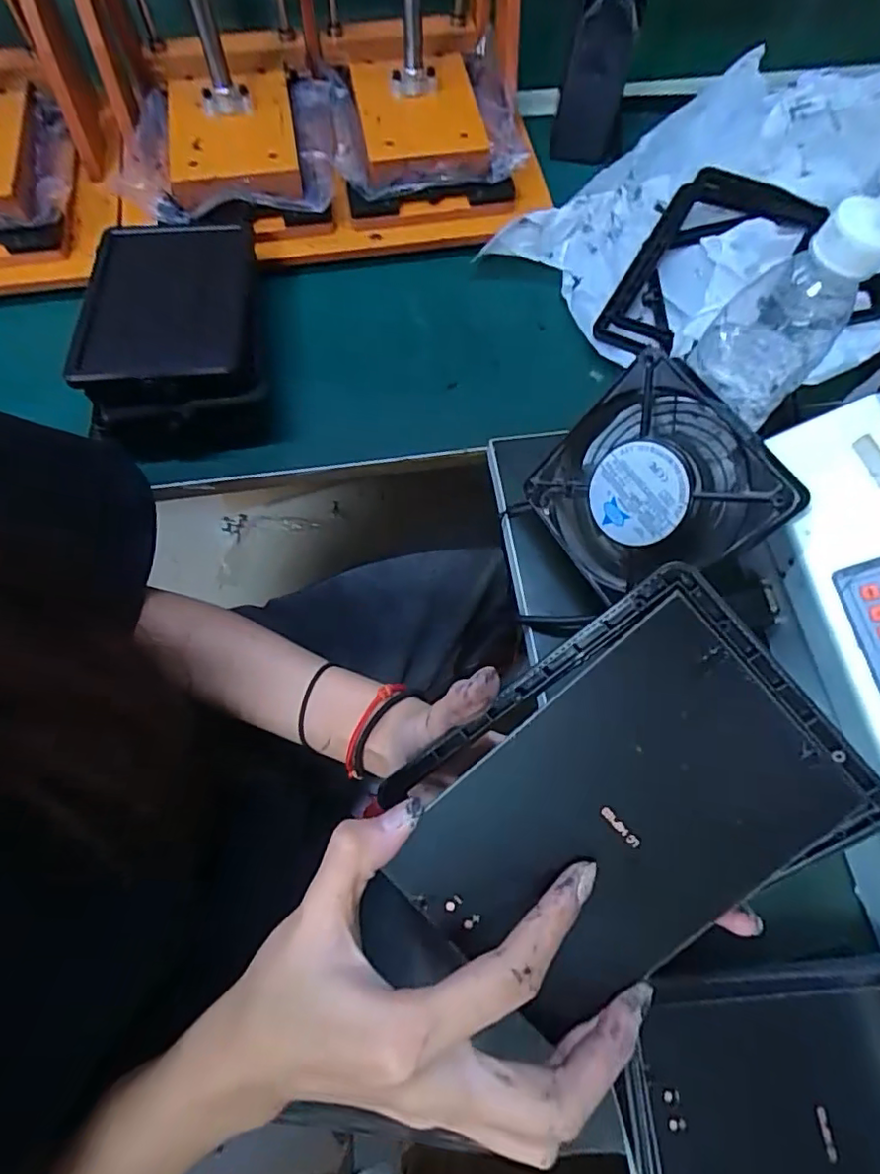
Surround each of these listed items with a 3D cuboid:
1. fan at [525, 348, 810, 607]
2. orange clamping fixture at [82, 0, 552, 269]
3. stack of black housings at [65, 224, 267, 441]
[{"bbox_3d":[0.131,-0.058,0.356,0.046,0.122,0.120,-10,62,-46],"label":"fan"},{"bbox_3d":[-0.096,-0.435,0.439,0.345,0.253,0.213,-10,68,-5],"label":"orange clamping fixture"},{"bbox_3d":[-0.203,-0.202,0.449,0.121,0.063,0.175,-12,69,-5],"label":"stack of black housings"}]

